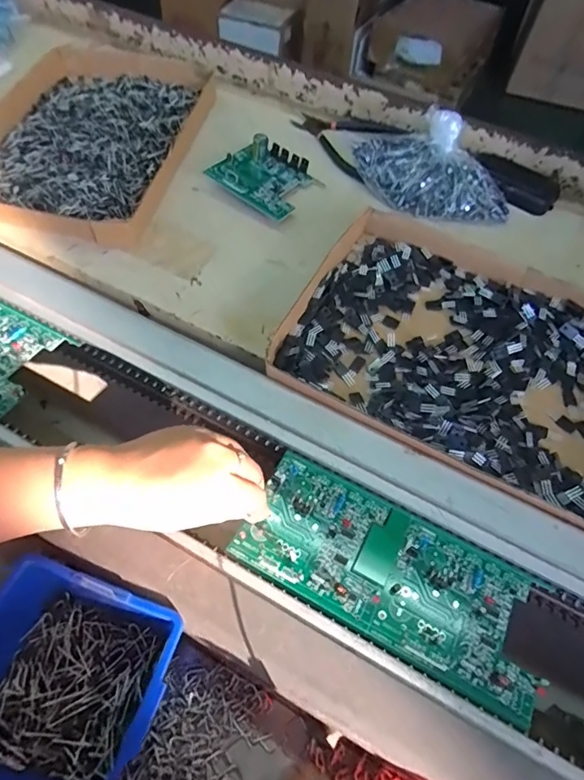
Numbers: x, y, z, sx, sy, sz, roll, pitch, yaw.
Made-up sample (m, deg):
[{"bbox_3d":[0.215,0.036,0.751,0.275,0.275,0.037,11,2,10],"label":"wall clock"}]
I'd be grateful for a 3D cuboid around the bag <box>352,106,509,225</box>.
[{"bbox_3d":[0.160,-0.246,0.529,0.181,0.073,0.083,26,60,13],"label":"bag"}]

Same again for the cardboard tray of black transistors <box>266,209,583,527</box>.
[{"bbox_3d":[0.163,-0.036,0.438,0.314,0.031,0.239,26,62,13],"label":"cardboard tray of black transistors"}]

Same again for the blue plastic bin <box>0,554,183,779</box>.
[{"bbox_3d":[-0.143,0.192,0.290,0.120,0.056,0.139,21,59,10],"label":"blue plastic bin"}]

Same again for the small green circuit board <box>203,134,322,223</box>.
[{"bbox_3d":[-0.028,-0.247,0.544,0.102,0.035,0.088,34,64,16],"label":"small green circuit board"}]

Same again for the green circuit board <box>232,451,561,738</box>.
[{"bbox_3d":[0.071,0.129,0.337,0.212,0.010,0.092,28,63,14],"label":"green circuit board"}]

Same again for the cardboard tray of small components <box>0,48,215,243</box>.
[{"bbox_3d":[-0.245,-0.317,0.572,0.255,0.025,0.323,14,60,6],"label":"cardboard tray of small components"}]

